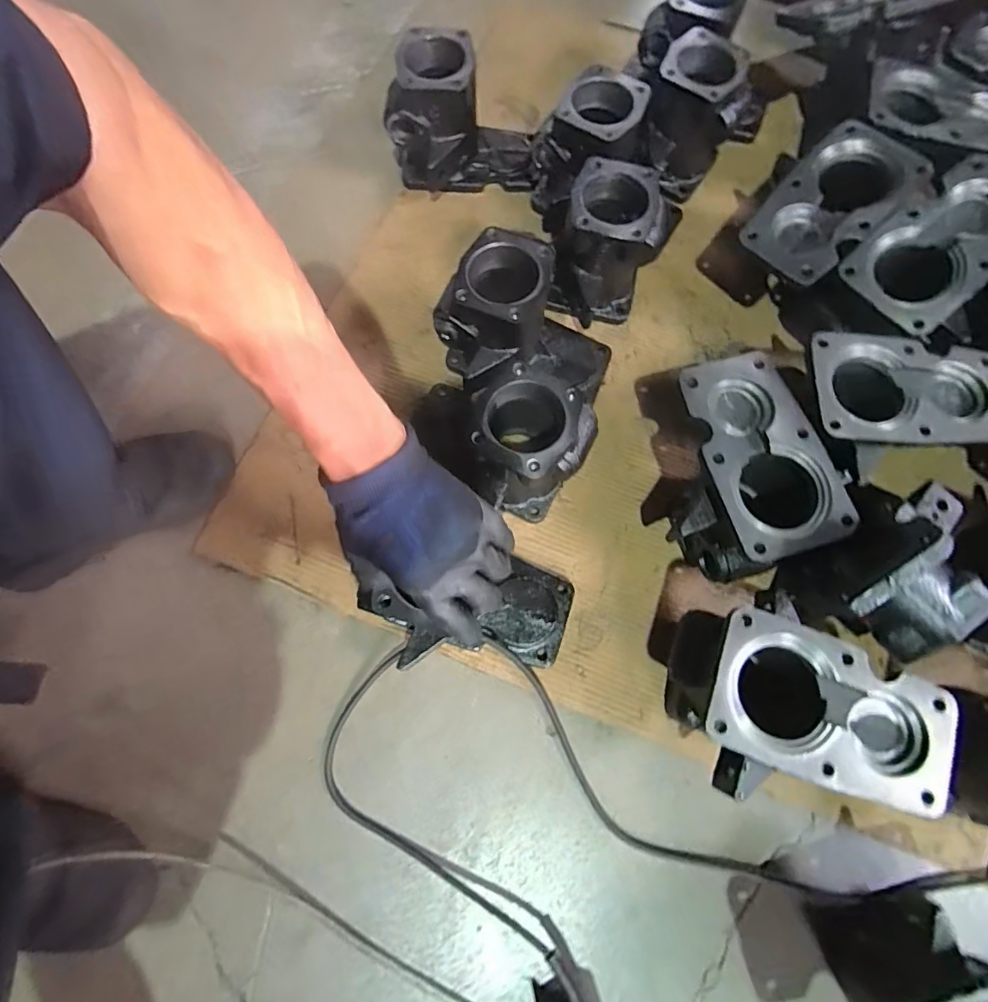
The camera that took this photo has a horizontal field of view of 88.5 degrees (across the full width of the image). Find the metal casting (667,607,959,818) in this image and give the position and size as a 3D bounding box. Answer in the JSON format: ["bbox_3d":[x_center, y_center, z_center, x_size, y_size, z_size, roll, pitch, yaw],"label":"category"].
[{"bbox_3d":[0.266,0.184,0.460,0.192,0.132,0.153,13,74,3],"label":"metal casting"}]

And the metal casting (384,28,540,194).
[{"bbox_3d":[-0.038,-0.481,0.643,0.187,0.126,0.124,-5,76,-1],"label":"metal casting"}]

